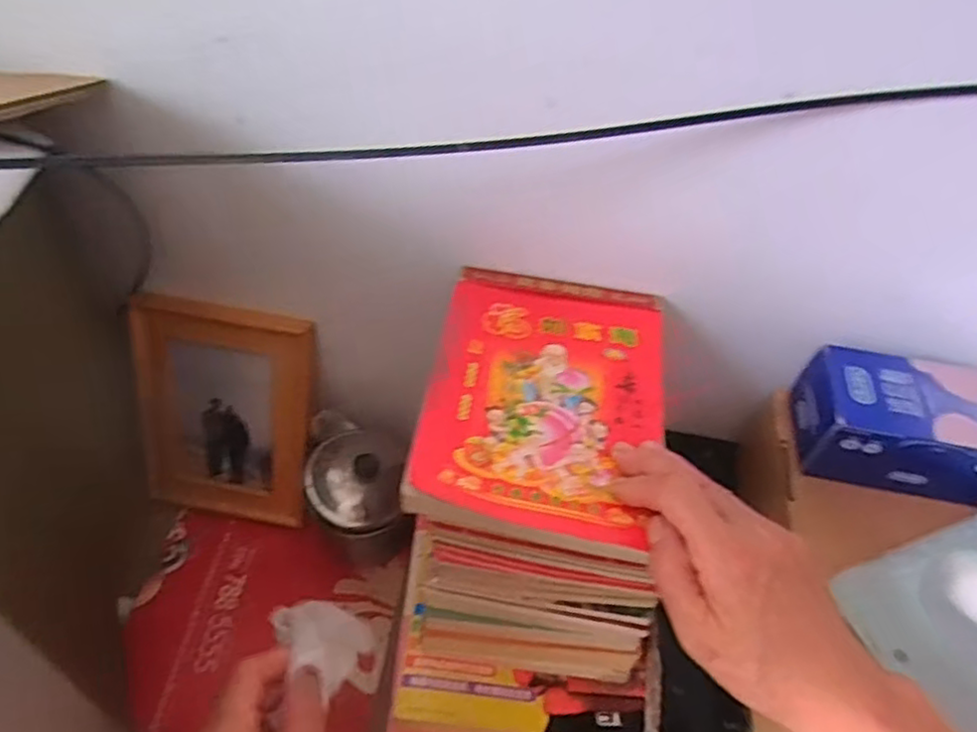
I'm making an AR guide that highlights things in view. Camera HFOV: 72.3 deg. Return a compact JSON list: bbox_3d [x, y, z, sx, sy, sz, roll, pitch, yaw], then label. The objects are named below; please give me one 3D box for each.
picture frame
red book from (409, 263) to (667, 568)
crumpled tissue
[{"bbox_3d":[-0.230,0.045,0.583,0.151,0.203,0.015,10,26,2],"label":"picture frame"},{"bbox_3d":[0.037,0.014,0.408,0.140,0.024,0.188,9,48,2],"label":"red book"},{"bbox_3d":[-0.101,0.177,0.423,0.055,0.065,0.062,-17,52,-20],"label":"crumpled tissue"}]

